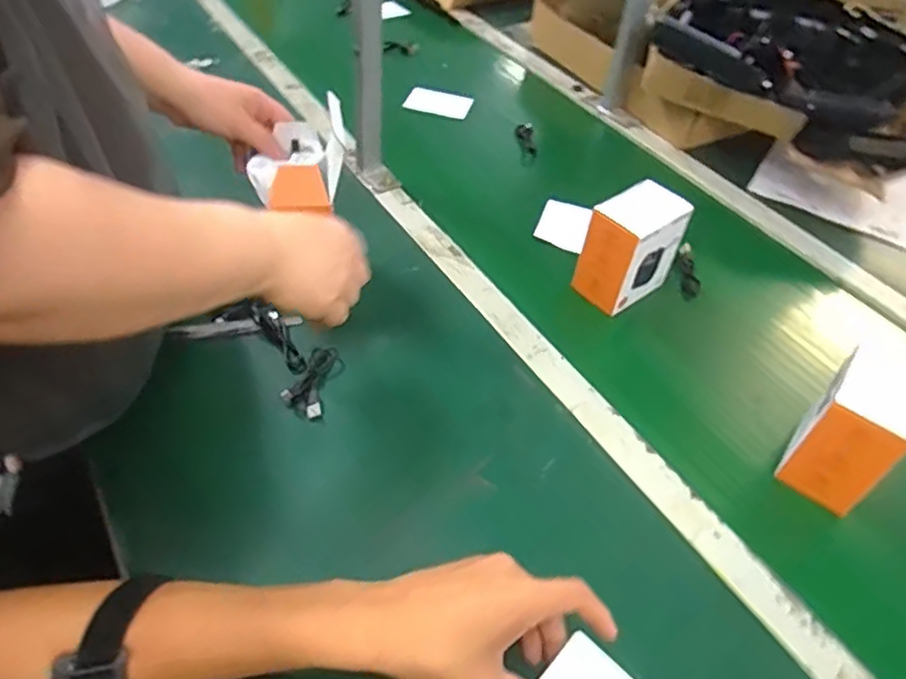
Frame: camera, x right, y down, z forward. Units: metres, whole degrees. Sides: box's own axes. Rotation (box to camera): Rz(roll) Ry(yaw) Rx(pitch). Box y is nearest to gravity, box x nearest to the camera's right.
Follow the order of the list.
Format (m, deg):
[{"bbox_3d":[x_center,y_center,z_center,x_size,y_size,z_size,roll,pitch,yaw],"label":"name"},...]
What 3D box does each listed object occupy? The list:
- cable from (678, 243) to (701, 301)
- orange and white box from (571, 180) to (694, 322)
[{"bbox_3d":[0.289,-0.086,0.800,0.024,0.017,0.076,6,62,-2],"label":"cable"},{"bbox_3d":[0.197,-0.101,0.728,0.104,0.116,0.064,-31,54,-30],"label":"orange and white box"}]

